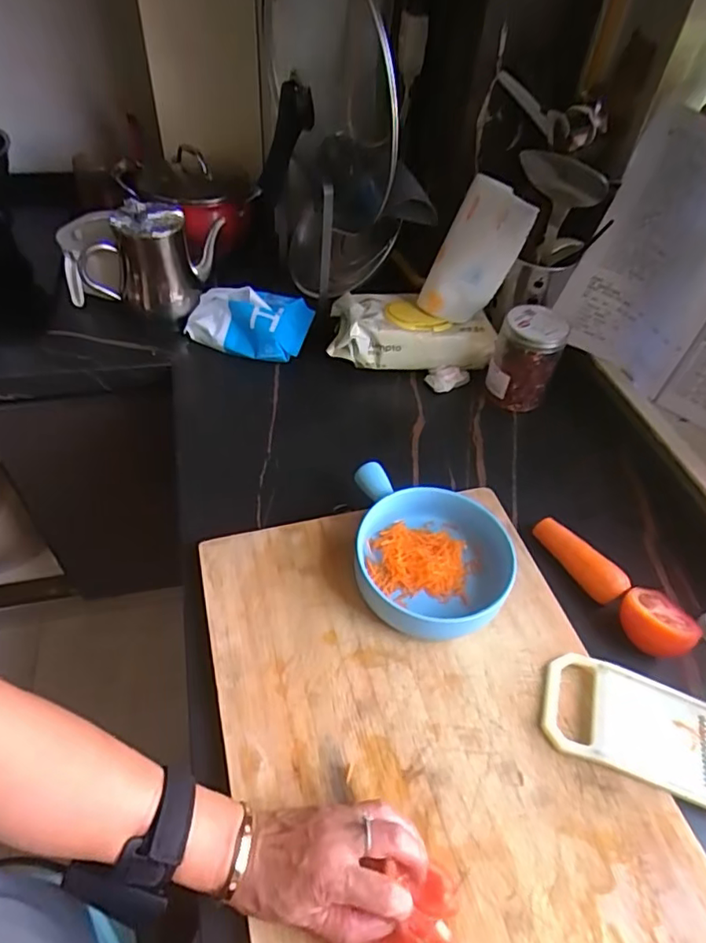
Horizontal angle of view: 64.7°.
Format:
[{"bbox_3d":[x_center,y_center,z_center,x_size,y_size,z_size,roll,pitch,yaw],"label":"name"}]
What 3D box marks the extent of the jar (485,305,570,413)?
[{"bbox_3d":[0.233,-0.156,0.754,0.083,0.118,0.087,3,48,-3],"label":"jar"}]

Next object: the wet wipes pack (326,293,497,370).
[{"bbox_3d":[0.080,-0.201,0.809,0.221,0.074,0.097,0,48,-5],"label":"wet wipes pack"}]

